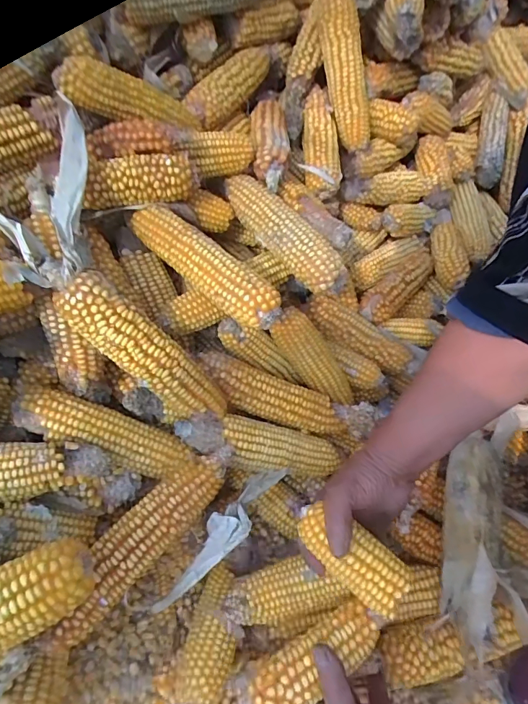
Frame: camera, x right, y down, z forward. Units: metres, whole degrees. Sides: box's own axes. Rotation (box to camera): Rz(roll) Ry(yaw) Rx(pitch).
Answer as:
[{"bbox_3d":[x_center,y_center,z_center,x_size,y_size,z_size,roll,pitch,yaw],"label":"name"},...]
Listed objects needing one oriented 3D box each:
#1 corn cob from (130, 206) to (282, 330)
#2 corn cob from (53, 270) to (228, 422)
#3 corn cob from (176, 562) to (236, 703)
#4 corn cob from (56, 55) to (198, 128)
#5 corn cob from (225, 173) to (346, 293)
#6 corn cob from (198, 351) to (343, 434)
[{"bbox_3d":[-0.056,-0.084,0.414,0.174,0.038,0.045,38,61,12],"label":"corn cob"},{"bbox_3d":[-0.108,0.003,0.388,0.049,0.180,0.048,-15,38,43],"label":"corn cob"},{"bbox_3d":[-0.047,0.269,0.402,0.049,0.044,0.115,16,54,13],"label":"corn cob"},{"bbox_3d":[-0.126,-0.253,0.426,0.150,0.038,0.032,-12,46,-48],"label":"corn cob"},{"bbox_3d":[0.024,-0.134,0.473,0.048,0.039,0.180,-36,75,-25],"label":"corn cob"},{"bbox_3d":[0.008,0.049,0.468,0.181,0.040,0.049,26,50,-18],"label":"corn cob"}]

